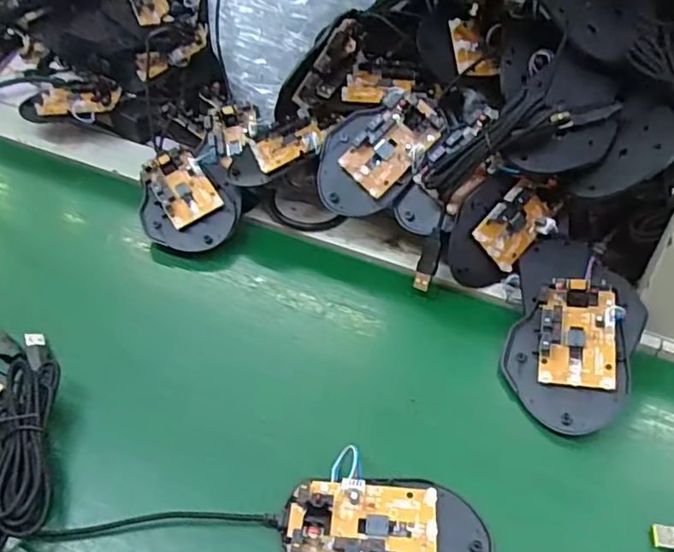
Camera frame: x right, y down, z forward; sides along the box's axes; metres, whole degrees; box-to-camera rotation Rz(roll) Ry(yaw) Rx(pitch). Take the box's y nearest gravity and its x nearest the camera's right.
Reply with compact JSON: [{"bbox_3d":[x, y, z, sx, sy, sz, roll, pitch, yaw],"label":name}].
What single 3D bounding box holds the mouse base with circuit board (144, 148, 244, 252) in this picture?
[{"bbox_3d":[-0.127,-0.064,0.481,0.079,0.017,0.096,-35,73,-12],"label":"mouse base with circuit board"}]

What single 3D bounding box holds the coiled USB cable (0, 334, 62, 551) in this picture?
[{"bbox_3d":[-0.196,0.096,0.346,0.055,0.024,0.151,-5,47,-2],"label":"coiled USB cable"}]

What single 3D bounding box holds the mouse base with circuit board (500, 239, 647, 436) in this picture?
[{"bbox_3d":[0.156,0.032,0.378,0.078,0.017,0.139,6,58,25],"label":"mouse base with circuit board"}]

